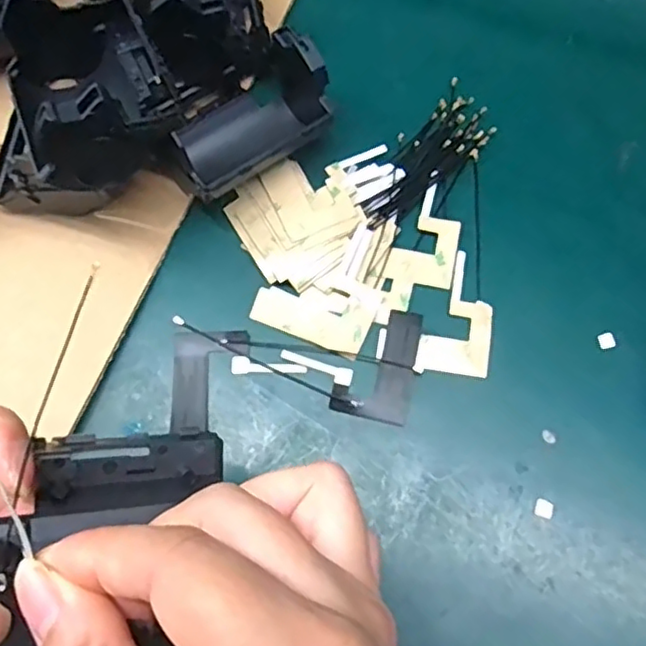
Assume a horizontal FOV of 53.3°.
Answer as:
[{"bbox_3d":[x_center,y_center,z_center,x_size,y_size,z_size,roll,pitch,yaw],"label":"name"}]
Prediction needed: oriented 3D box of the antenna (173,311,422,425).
[{"bbox_3d":[-0.011,0.009,0.247,0.092,0.008,0.040,11,71,5],"label":"antenna"}]

